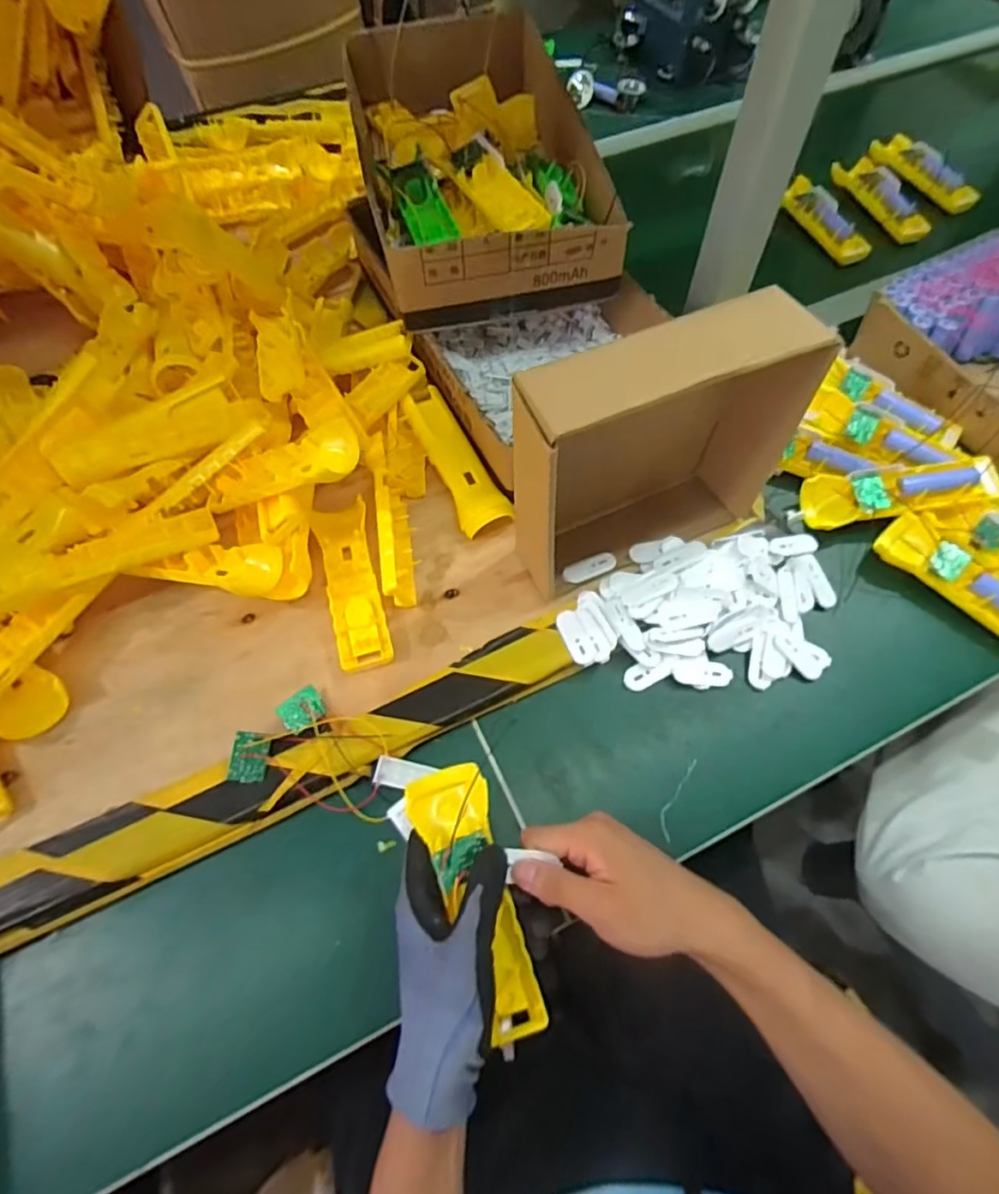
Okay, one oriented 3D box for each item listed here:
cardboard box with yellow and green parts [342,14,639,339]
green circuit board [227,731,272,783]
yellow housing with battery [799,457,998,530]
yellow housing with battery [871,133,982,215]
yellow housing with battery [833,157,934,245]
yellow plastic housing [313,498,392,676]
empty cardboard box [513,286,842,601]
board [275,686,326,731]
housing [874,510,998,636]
[{"bbox_3d":[-0.031,-0.475,0.614,0.218,0.076,0.445,-10,63,-5],"label":"cardboard box with yellow and green parts"},{"bbox_3d":[-0.188,0.121,0.436,0.026,0.005,0.037,15,80,-37],"label":"green circuit board"},{"bbox_3d":[0.364,-0.096,0.524,0.163,0.023,0.048,-7,62,11],"label":"yellow housing with battery"},{"bbox_3d":[0.577,-0.582,0.790,0.049,0.038,0.157,-24,65,-12],"label":"yellow housing with battery"},{"bbox_3d":[0.510,-0.536,0.774,0.057,0.030,0.159,-15,63,-8],"label":"yellow housing with battery"},{"bbox_3d":[-0.128,-0.016,0.505,0.046,0.025,0.165,-16,63,-8],"label":"yellow plastic housing"},{"bbox_3d":[0.115,-0.104,0.444,0.207,0.204,0.081,-18,64,-9],"label":"empty cardboard box"},{"bbox_3d":[-0.153,0.087,0.449,0.034,0.004,0.027,-30,78,-39],"label":"board"},{"bbox_3d":[0.405,-0.011,0.492,0.049,0.022,0.162,-36,68,-17],"label":"housing"}]

